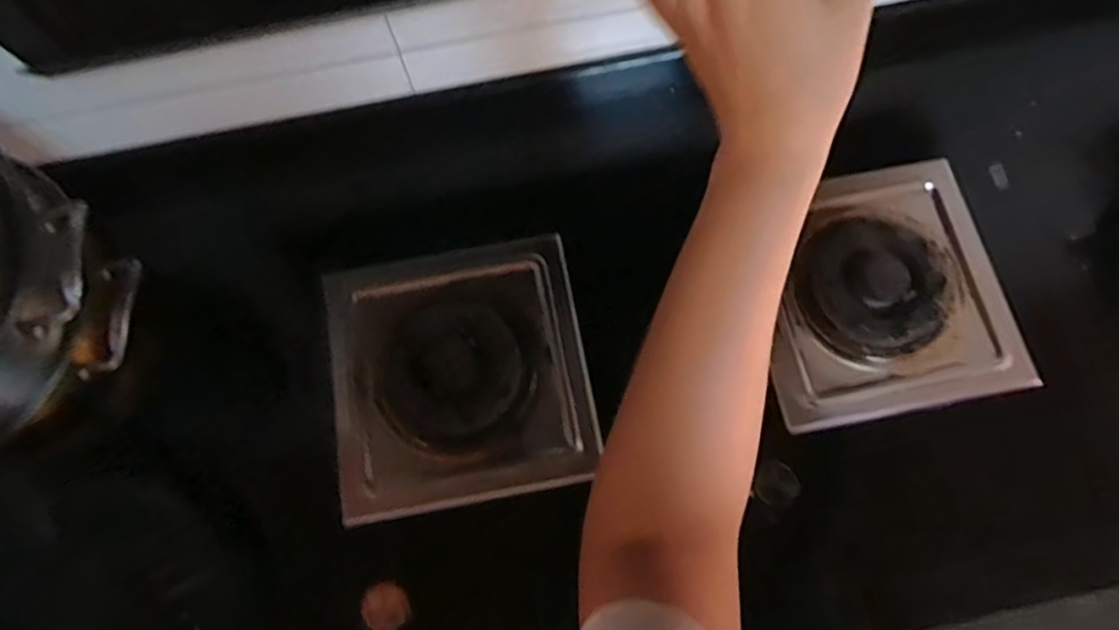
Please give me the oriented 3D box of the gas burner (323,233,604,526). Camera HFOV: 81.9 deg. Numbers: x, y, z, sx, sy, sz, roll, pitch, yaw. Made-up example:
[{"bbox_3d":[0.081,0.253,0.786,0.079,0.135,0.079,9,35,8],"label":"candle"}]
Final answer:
[{"bbox_3d":[-0.093,0.049,0.587,0.229,0.029,0.231,-10,73,-2],"label":"gas burner"}]

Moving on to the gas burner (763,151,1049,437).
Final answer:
[{"bbox_3d":[0.300,-0.029,0.601,0.236,0.038,0.237,-10,73,-2],"label":"gas burner"}]

